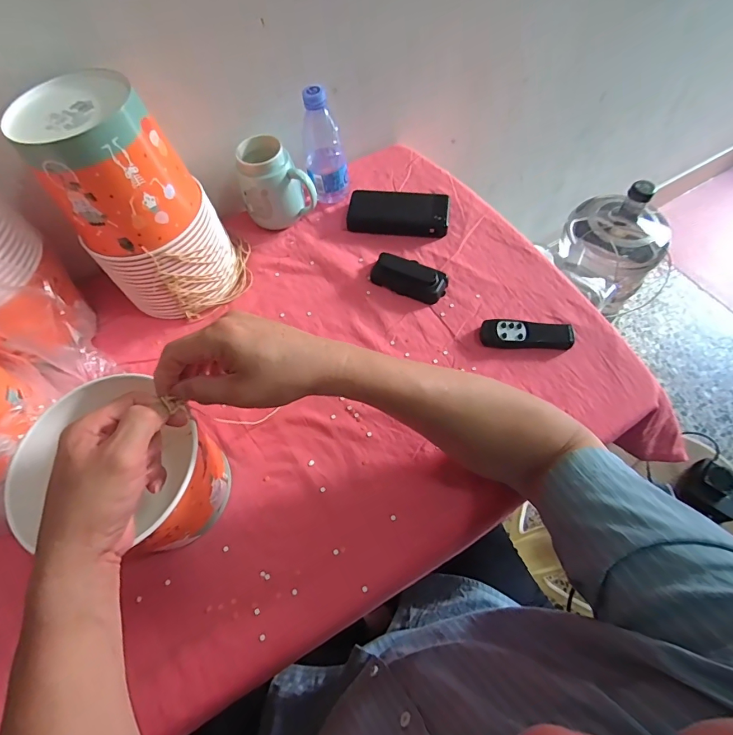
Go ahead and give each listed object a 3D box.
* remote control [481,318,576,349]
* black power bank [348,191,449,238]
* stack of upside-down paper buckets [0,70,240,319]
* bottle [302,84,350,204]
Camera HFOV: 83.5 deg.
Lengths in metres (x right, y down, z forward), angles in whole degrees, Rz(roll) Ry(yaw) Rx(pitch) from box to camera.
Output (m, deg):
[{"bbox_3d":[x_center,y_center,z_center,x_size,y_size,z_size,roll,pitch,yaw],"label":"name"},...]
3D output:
[{"bbox_3d":[0.207,-0.043,0.529,0.116,0.016,0.036,3,62,5],"label":"remote control"},{"bbox_3d":[0.049,-0.238,0.634,0.154,0.035,0.057,6,63,7],"label":"black power bank"},{"bbox_3d":[-0.276,-0.190,0.512,0.157,0.244,0.148,-31,64,-12],"label":"stack of upside-down paper buckets"},{"bbox_3d":[-0.063,-0.329,0.619,0.062,0.163,0.053,-8,62,-1],"label":"bottle"}]

